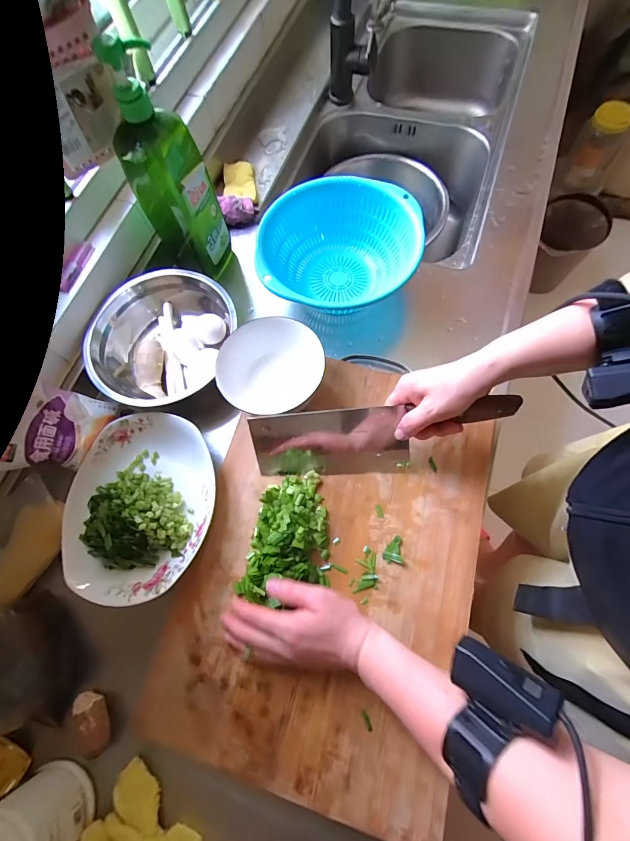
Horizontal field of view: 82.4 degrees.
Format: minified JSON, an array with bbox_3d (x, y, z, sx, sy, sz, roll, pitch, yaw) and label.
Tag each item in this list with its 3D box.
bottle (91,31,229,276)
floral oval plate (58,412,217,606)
[{"bbox_3d":[-0.182,-0.303,0.464,0.095,0.265,0.052,-21,70,-1],"label":"bottle"},{"bbox_3d":[-0.219,0.100,0.442,0.179,0.029,0.214,4,71,7],"label":"floral oval plate"}]

